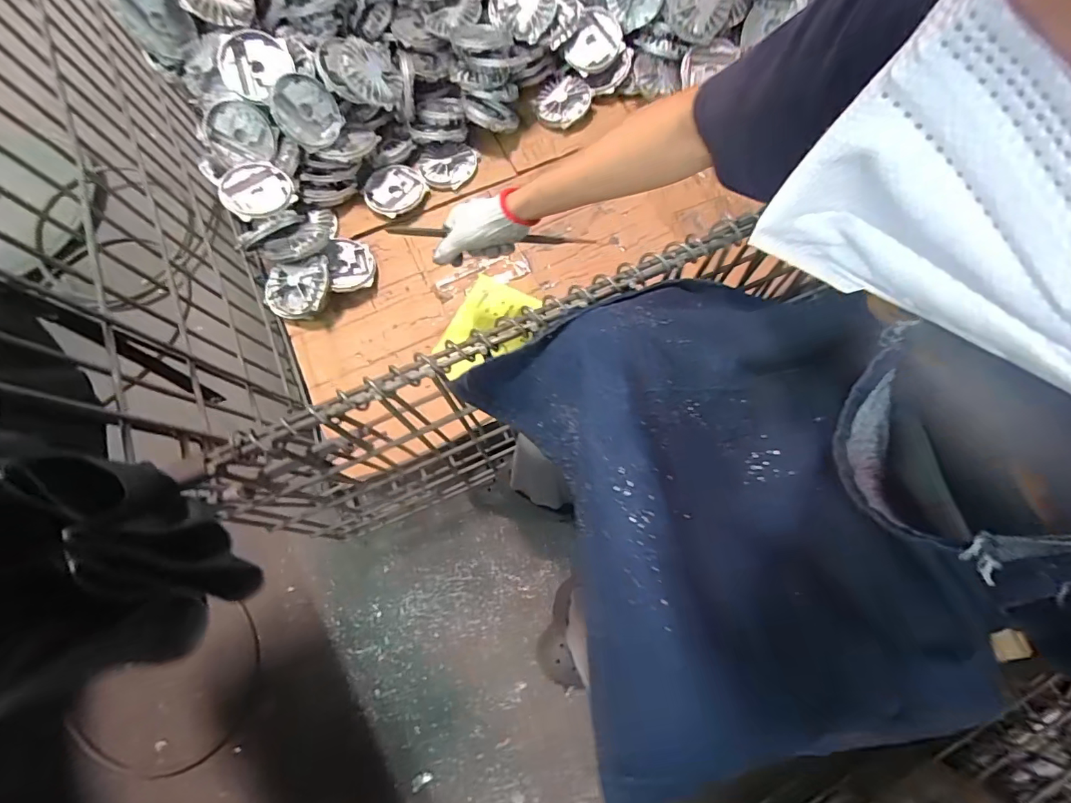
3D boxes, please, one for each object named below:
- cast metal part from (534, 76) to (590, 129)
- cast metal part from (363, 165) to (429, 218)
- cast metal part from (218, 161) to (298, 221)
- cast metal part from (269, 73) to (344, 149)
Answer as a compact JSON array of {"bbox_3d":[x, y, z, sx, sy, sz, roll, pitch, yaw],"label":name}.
[{"bbox_3d":[0.051,-0.562,0.866,0.096,0.035,0.090,0,75,1],"label":"cast metal part"},{"bbox_3d":[-0.262,-0.395,0.858,0.111,0.017,0.098,-30,77,-6],"label":"cast metal part"},{"bbox_3d":[-0.472,-0.362,0.780,0.117,0.027,0.110,0,75,1],"label":"cast metal part"},{"bbox_3d":[-0.392,-0.494,0.783,0.105,0.109,0.019,-43,36,-17],"label":"cast metal part"}]

